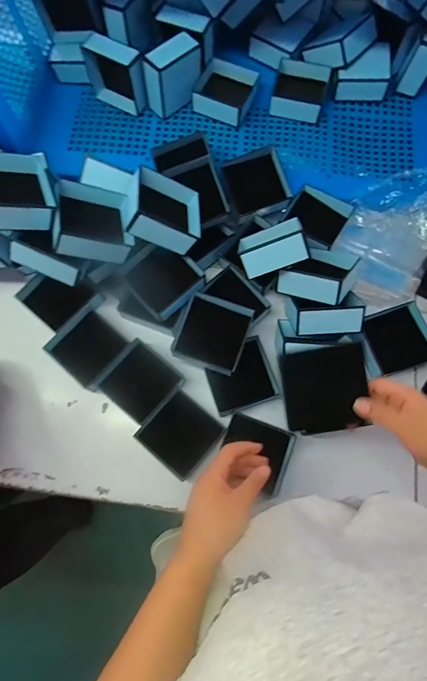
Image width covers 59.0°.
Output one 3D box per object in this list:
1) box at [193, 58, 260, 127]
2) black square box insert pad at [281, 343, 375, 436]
[{"bbox_3d":[0.024,-0.471,0.715,0.100,0.033,0.111,23,76,5],"label":"box"},{"bbox_3d":[0.131,0.058,0.444,0.094,0.005,0.099,-10,95,18],"label":"black square box insert pad"}]

